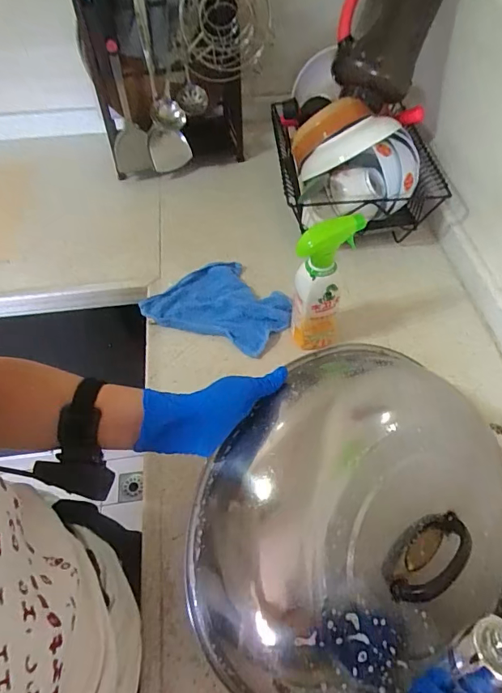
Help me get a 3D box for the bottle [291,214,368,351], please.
[{"bbox_3d":[0.106,-0.089,0.681,0.073,0.230,0.068,13,55,11],"label":"bottle"}]

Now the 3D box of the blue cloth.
[{"bbox_3d":[-0.049,-0.076,0.797,0.228,0.022,0.170,24,57,18],"label":"blue cloth"}]

